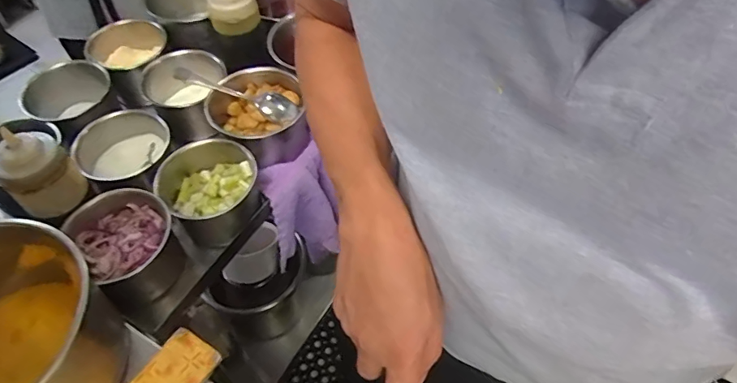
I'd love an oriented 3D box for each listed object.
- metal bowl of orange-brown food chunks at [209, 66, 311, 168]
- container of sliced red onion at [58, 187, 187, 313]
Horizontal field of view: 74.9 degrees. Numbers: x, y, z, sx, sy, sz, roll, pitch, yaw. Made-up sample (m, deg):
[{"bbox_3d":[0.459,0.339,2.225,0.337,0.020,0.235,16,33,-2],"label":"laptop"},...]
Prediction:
[{"bbox_3d":[-0.154,-0.118,0.676,0.126,0.068,0.115,0,53,0],"label":"metal bowl of orange-brown food chunks"},{"bbox_3d":[-0.281,0.070,0.580,0.101,0.092,0.116,-32,60,-22],"label":"container of sliced red onion"}]

